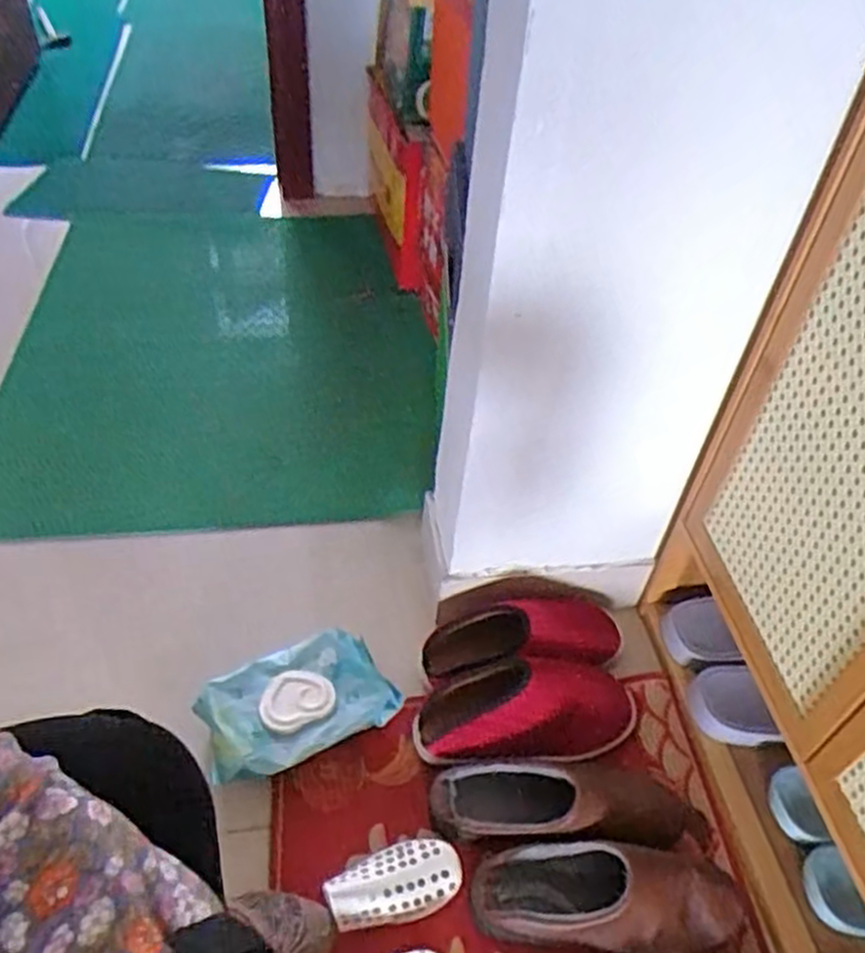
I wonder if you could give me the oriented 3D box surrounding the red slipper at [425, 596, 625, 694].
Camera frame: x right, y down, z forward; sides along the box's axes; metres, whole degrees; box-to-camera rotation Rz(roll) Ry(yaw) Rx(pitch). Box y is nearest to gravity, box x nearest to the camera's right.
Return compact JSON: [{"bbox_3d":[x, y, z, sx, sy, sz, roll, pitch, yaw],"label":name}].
[{"bbox_3d":[0.109,0.189,0.916,0.234,0.072,0.092,-10,48,-15],"label":"red slipper"}]

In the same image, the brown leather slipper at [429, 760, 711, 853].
[{"bbox_3d":[0.141,0.331,0.805,0.281,0.076,0.097,3,46,-2],"label":"brown leather slipper"}]

